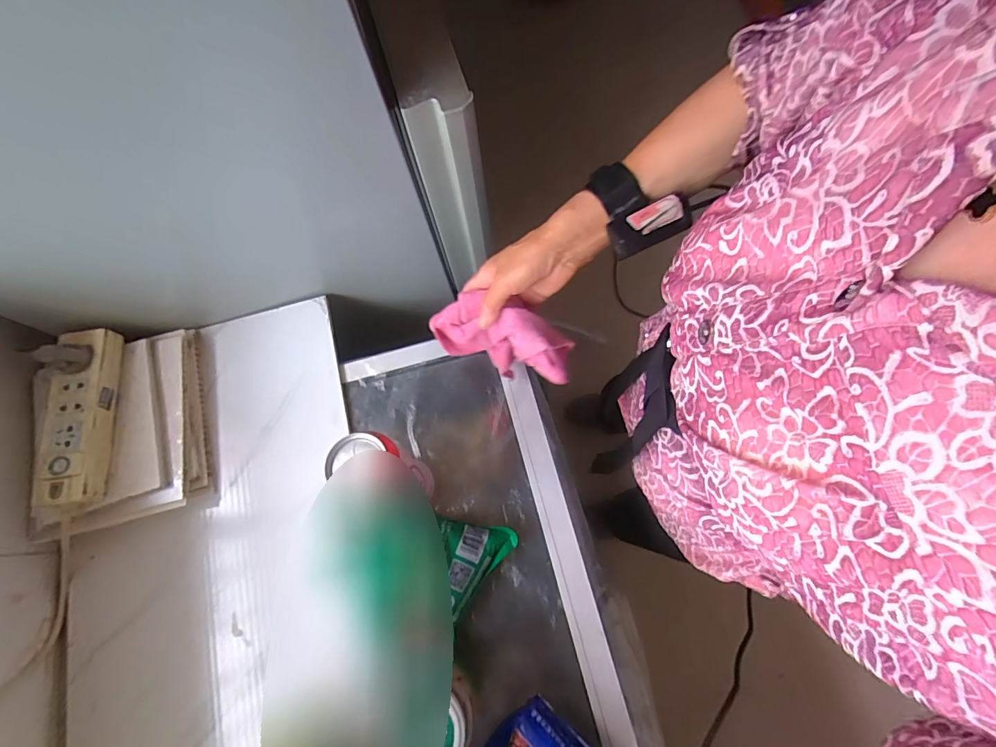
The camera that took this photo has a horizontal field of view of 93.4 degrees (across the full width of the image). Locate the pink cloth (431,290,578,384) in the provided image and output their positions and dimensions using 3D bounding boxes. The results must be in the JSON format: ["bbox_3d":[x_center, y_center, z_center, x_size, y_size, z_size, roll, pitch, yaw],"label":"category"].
[{"bbox_3d":[0.003,-0.038,0.498,0.151,0.074,0.052,24,75,9],"label":"pink cloth"}]

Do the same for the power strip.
[{"bbox_3d":[-0.461,0.046,0.523,0.057,0.035,0.191,-8,74,0],"label":"power strip"}]

